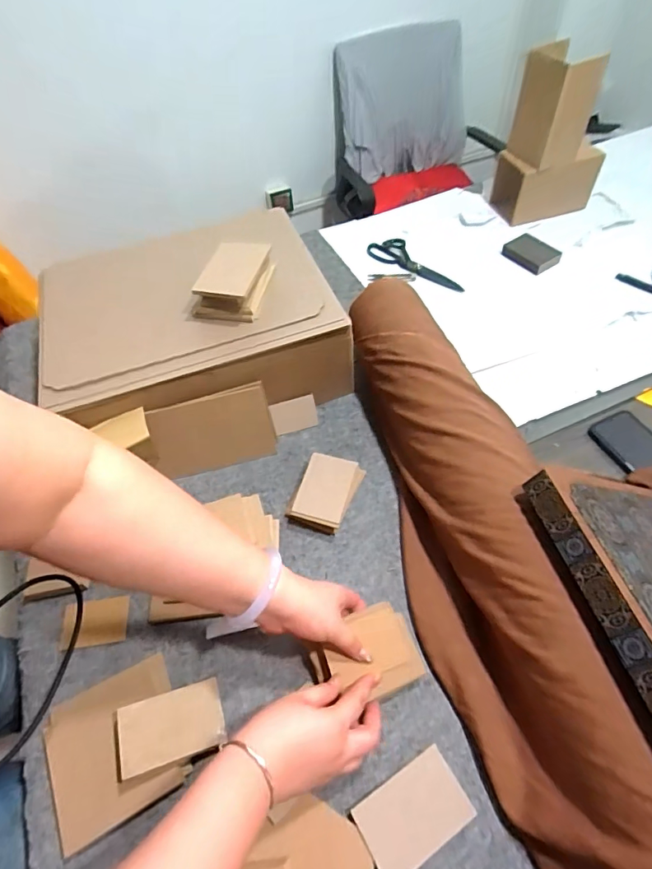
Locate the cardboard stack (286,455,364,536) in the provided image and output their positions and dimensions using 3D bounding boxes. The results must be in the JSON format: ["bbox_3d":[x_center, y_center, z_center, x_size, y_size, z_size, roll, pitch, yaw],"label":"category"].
[{"bbox_3d":[-0.001,0.082,0.660,0.084,0.038,0.112,20,58,17],"label":"cardboard stack"}]

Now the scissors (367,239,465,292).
[{"bbox_3d":[0.203,-0.370,0.984,0.237,0.016,0.077,36,64,25],"label":"scissors"}]

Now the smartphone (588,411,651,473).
[{"bbox_3d":[0.490,0.029,0.695,0.086,0.013,0.158,-25,57,-13],"label":"smartphone"}]

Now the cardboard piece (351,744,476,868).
[{"bbox_3d":[0.090,0.385,0.466,0.108,0.011,0.069,-28,57,-15],"label":"cardboard piece"}]

